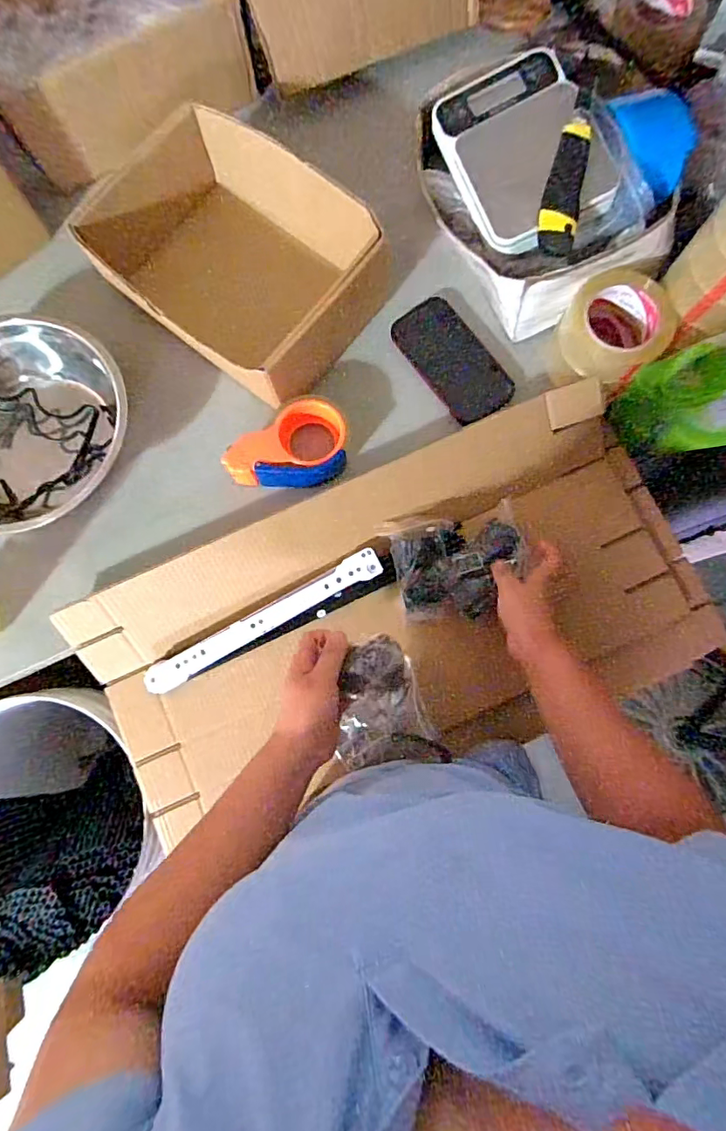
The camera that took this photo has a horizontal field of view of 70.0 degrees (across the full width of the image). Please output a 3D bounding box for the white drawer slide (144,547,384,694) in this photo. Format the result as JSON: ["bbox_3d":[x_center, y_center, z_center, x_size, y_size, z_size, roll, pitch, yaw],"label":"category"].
[{"bbox_3d":[-0.112,0.064,0.598,0.294,0.009,0.033,-28,103,-2],"label":"white drawer slide"}]

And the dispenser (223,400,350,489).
[{"bbox_3d":[-0.089,-0.133,0.601,0.144,0.054,0.087,-14,80,-1],"label":"dispenser"}]

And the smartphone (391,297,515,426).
[{"bbox_3d":[0.108,-0.251,0.634,0.076,0.014,0.163,-37,81,-5],"label":"smartphone"}]

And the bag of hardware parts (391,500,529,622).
[{"bbox_3d":[0.114,0.000,0.595,0.147,0.030,0.113,-12,80,-1],"label":"bag of hardware parts"}]

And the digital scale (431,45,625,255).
[{"bbox_3d":[0.177,-0.467,0.576,0.149,0.031,0.222,-22,79,7],"label":"digital scale"}]

